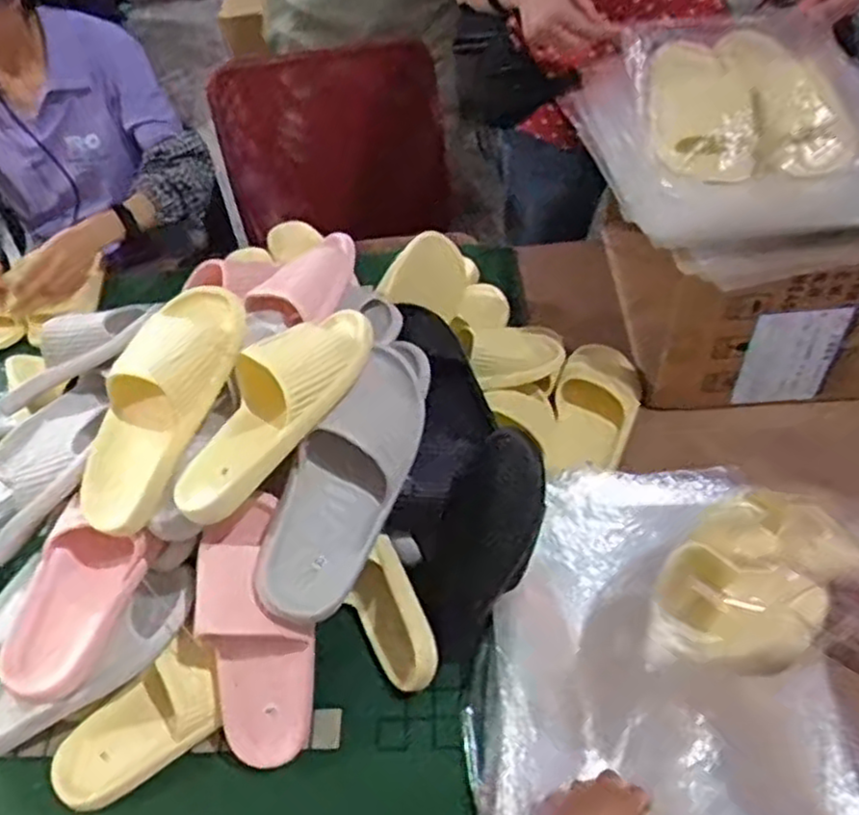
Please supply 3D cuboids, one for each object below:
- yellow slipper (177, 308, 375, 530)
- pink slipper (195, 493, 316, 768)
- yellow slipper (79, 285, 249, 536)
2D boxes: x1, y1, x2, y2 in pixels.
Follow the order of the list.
[{"bbox_3d":[-0.144,-0.004,0.674,0.089,0.063,0.234,33,79,28],"label":"yellow slipper"},{"bbox_3d":[-0.163,0.216,0.699,0.104,0.262,0.068,-9,8,-3],"label":"pink slipper"},{"bbox_3d":[-0.258,-0.003,0.683,0.091,0.069,0.243,29,92,26],"label":"yellow slipper"}]

